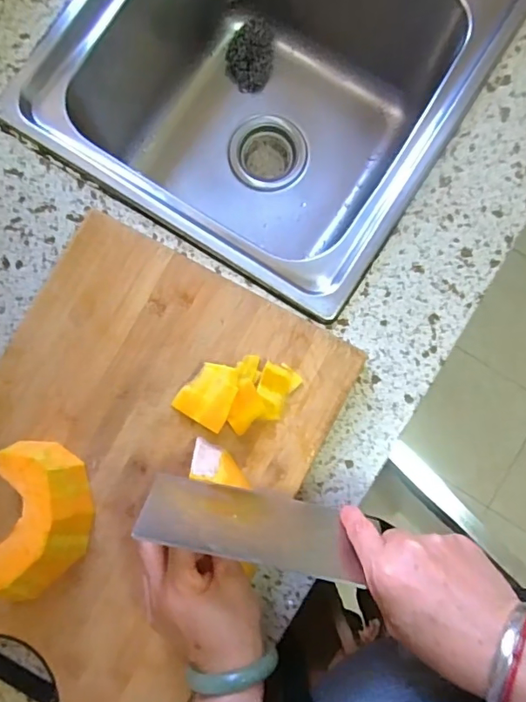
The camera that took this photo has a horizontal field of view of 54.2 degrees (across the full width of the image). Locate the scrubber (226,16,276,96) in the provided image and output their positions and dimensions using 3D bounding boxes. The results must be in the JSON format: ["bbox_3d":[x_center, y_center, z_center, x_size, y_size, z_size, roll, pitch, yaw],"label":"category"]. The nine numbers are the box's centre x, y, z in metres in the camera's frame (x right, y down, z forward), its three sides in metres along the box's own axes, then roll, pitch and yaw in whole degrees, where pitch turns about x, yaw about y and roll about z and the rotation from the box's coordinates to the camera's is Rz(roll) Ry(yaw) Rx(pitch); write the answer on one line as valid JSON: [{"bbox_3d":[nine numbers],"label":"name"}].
[{"bbox_3d":[-0.017,-0.422,0.731,0.063,0.031,0.096,10,84,1],"label":"scrubber"}]

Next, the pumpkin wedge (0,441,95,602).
[{"bbox_3d":[-0.183,0.141,0.431,0.066,0.046,0.124,2,84,0],"label":"pumpkin wedge"}]

